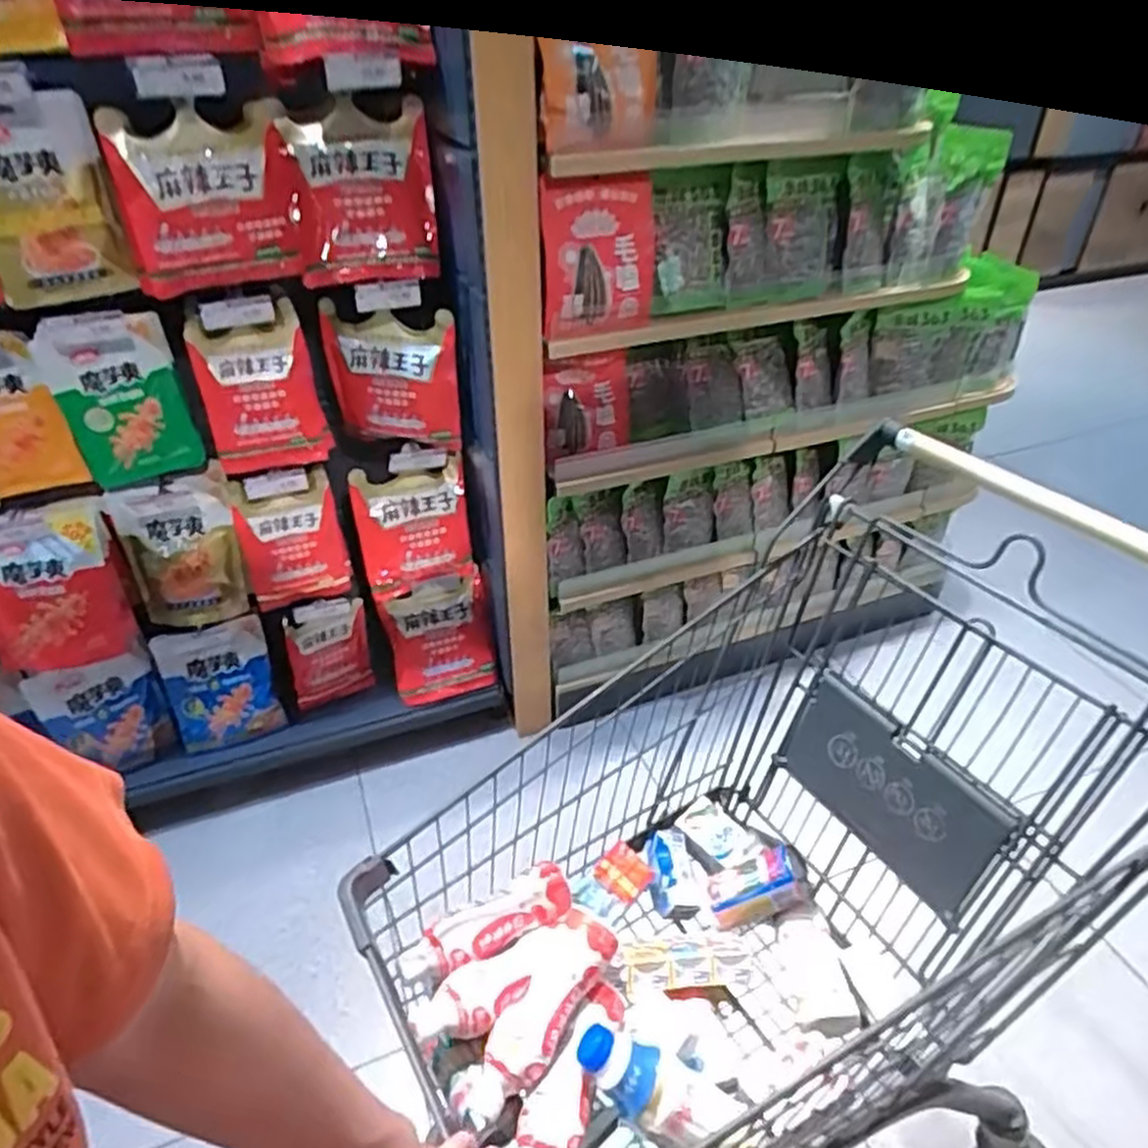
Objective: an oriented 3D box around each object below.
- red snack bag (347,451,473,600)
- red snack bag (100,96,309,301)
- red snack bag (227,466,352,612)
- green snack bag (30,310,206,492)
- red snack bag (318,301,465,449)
[{"bbox_3d":[-0.315,-0.085,1.524,0.211,0.260,0.058,-13,38,-14],"label":"red snack bag"},{"bbox_3d":[-0.530,-0.552,1.142,0.256,0.243,0.078,-22,40,-30],"label":"red snack bag"},{"bbox_3d":[-0.536,-0.061,1.448,0.180,0.271,0.027,-11,38,-12],"label":"red snack bag"},{"bbox_3d":[-0.724,-0.271,1.221,0.183,0.304,0.058,-11,45,-11],"label":"green snack bag"},{"bbox_3d":[-0.325,-0.352,1.380,0.221,0.244,0.055,5,38,9],"label":"red snack bag"}]

